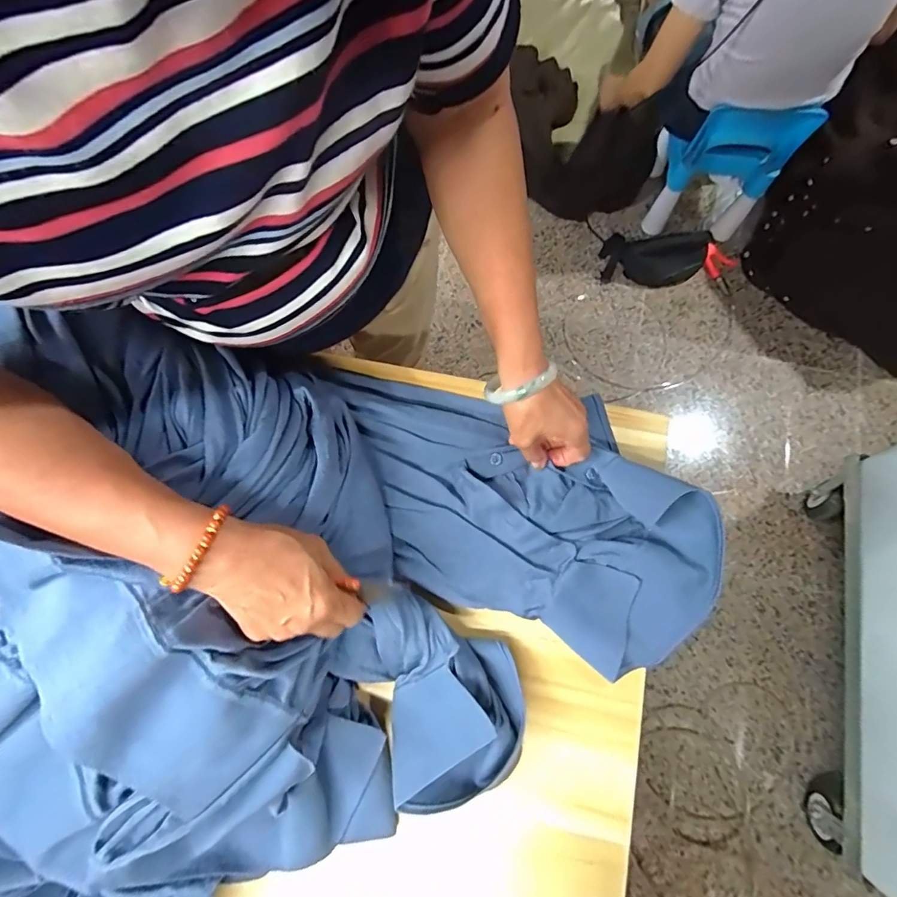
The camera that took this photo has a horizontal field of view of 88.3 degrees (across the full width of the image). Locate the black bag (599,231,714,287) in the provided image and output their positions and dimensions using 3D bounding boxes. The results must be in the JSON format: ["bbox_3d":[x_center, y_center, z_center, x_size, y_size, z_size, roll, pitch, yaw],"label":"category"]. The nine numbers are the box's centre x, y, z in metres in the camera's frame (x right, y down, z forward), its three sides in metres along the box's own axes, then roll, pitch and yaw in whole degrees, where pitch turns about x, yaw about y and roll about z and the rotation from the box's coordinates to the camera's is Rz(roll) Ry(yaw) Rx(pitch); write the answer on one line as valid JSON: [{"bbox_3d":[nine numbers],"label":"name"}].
[{"bbox_3d":[0.601,-0.547,1.335,0.303,0.082,0.136,-1,75,1],"label":"black bag"}]

